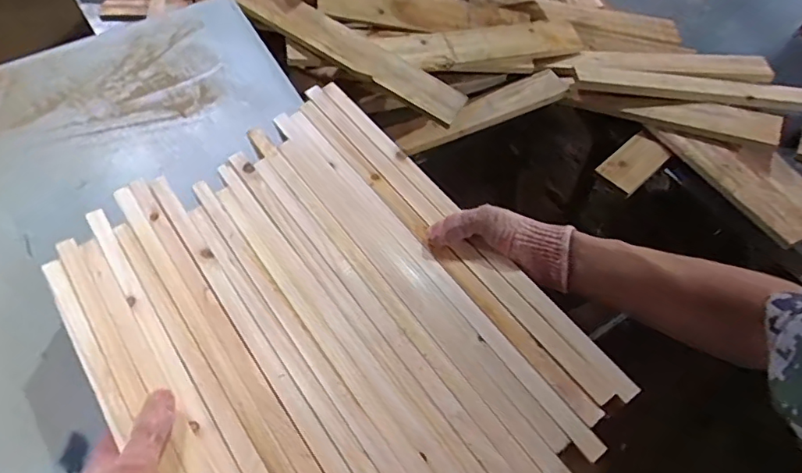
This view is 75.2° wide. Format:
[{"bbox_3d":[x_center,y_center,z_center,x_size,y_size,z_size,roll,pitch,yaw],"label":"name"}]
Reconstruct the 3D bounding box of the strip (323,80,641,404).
[{"bbox_3d":[0.055,-0.028,0.560,0.022,0.011,0.484,-32,62,-18],"label":"strip"}]

